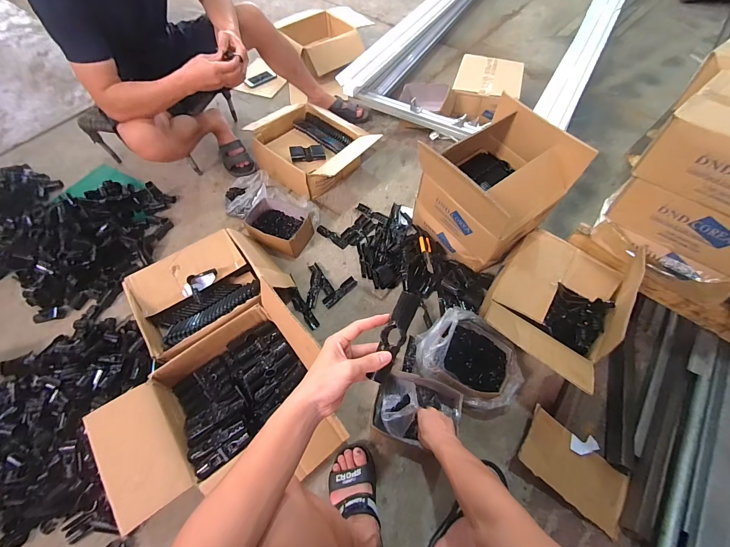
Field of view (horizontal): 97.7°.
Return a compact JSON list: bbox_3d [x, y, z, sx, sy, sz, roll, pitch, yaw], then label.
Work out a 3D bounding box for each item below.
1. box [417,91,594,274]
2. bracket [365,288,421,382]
[{"bbox_3d":[0.353,-0.242,0.979,0.307,0.379,0.344,-32,65,-18],"label":"box"},{"bbox_3d":[0.041,0.089,0.453,0.035,0.025,0.133,20,82,12],"label":"bracket"}]

